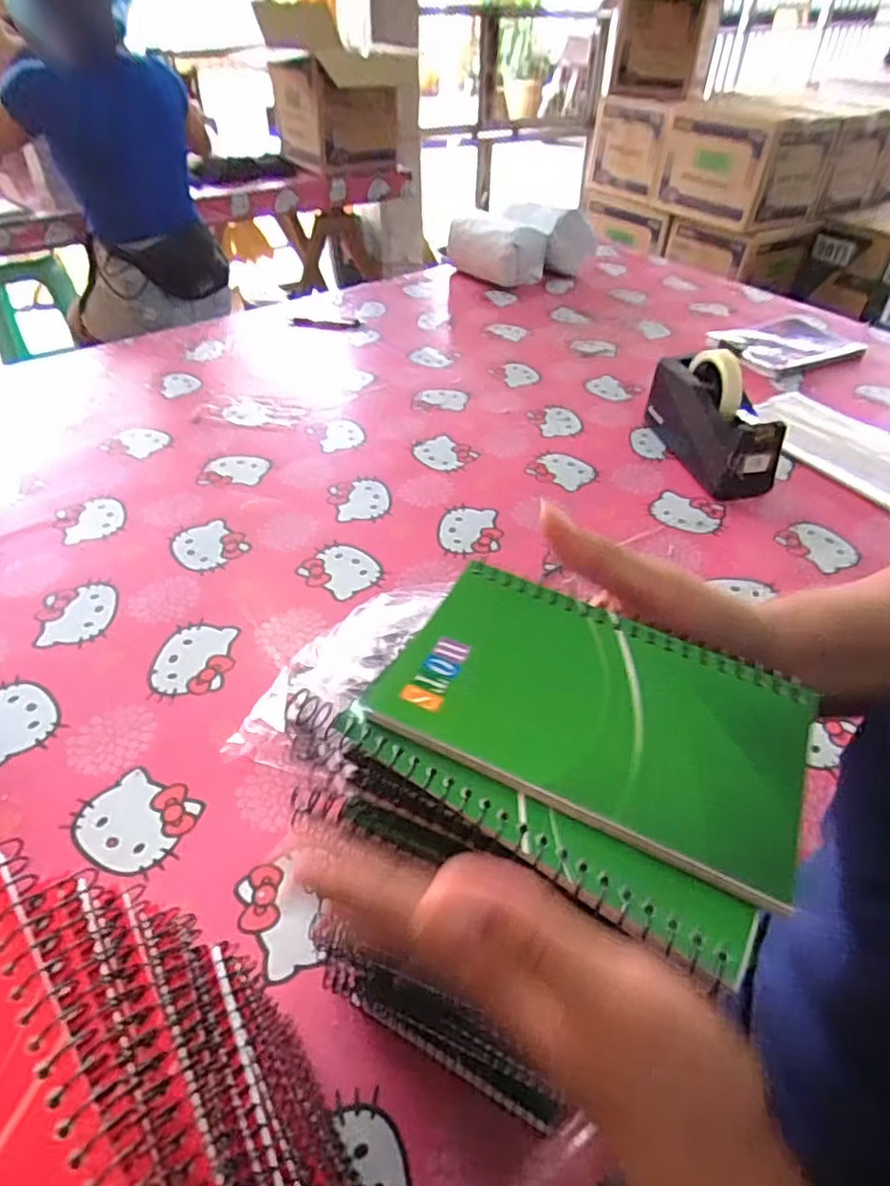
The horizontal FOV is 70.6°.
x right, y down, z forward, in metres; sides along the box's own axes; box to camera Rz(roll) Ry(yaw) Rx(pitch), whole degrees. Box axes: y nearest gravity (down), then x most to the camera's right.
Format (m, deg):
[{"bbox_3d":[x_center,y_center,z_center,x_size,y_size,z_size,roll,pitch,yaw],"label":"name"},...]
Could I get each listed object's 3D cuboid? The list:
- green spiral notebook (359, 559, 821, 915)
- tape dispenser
[{"bbox_3d":[0.049,0.036,0.208,0.129,0.007,0.081,21,48,19],"label":"green spiral notebook"},{"bbox_3d":[0.336,-0.223,0.785,0.070,0.125,0.195,-10,46,-11],"label":"tape dispenser"}]

